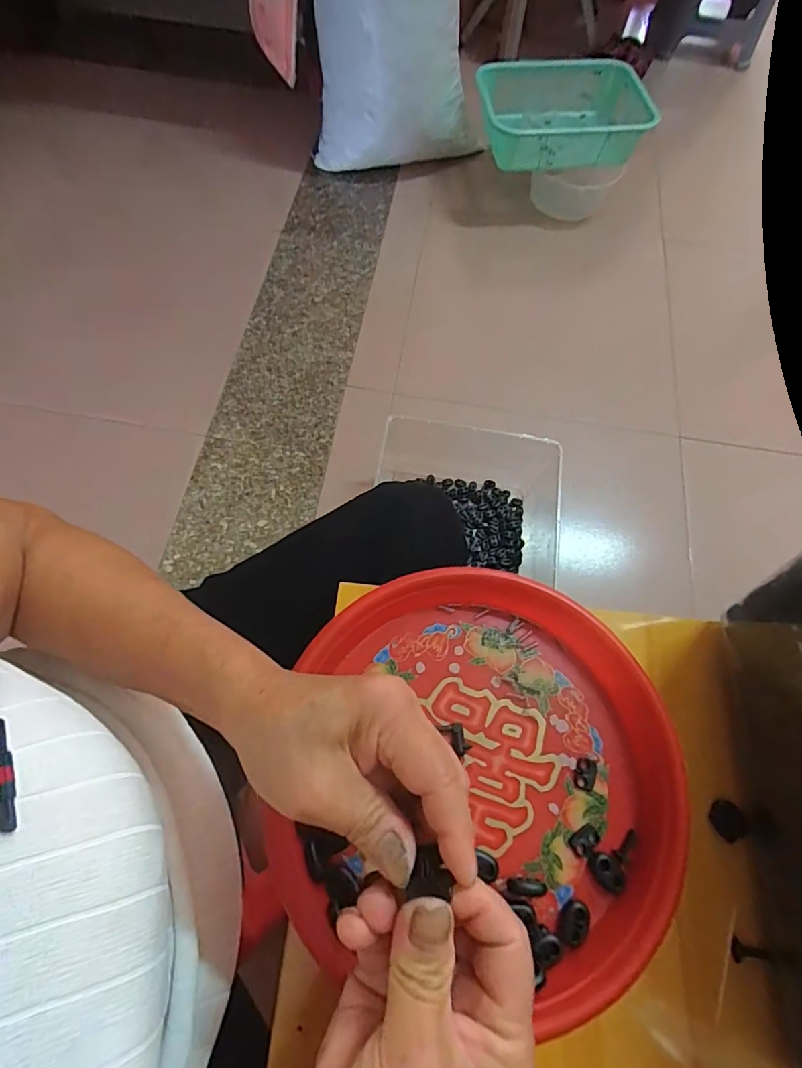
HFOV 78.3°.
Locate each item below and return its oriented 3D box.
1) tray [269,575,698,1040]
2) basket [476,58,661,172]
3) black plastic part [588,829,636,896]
[{"bbox_3d":[0.050,0.132,0.295,0.225,0.035,0.223,1,67,-3],"label":"tray"},{"bbox_3d":[0.398,-1.069,1.267,0.410,0.133,0.290,3,67,-2],"label":"basket"},{"bbox_3d":[0.123,0.189,0.288,0.021,0.006,0.035,25,68,7],"label":"black plastic part"}]

